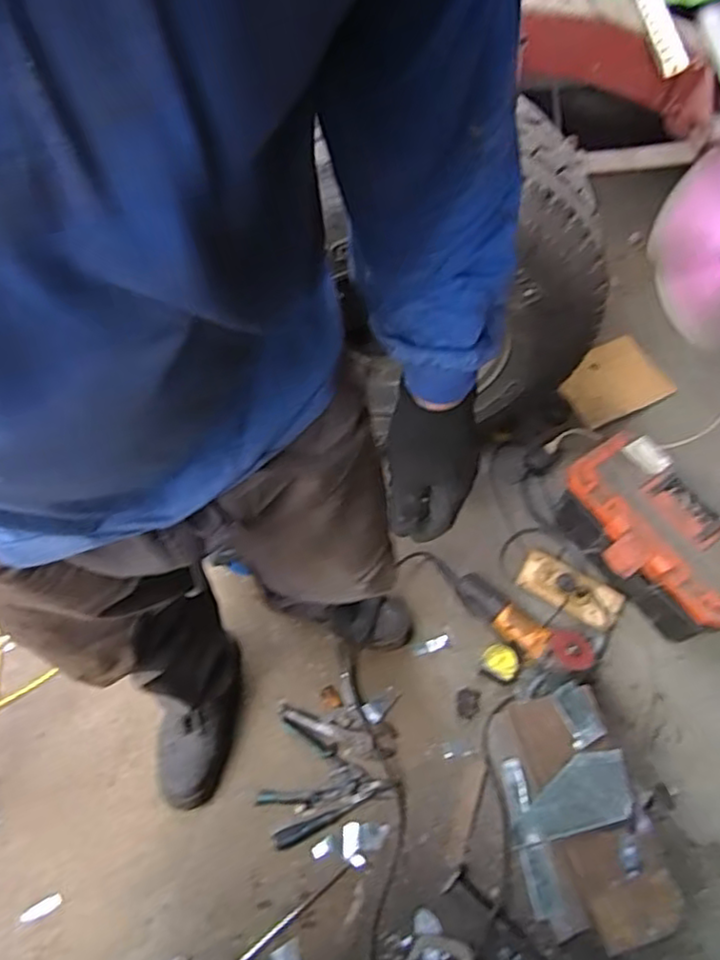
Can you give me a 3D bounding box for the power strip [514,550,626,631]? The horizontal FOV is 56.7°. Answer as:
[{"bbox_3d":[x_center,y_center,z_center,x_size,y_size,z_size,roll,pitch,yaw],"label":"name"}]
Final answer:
[{"bbox_3d":[0.417,0.217,1.330,0.200,0.046,0.084,33,60,16],"label":"power strip"}]

